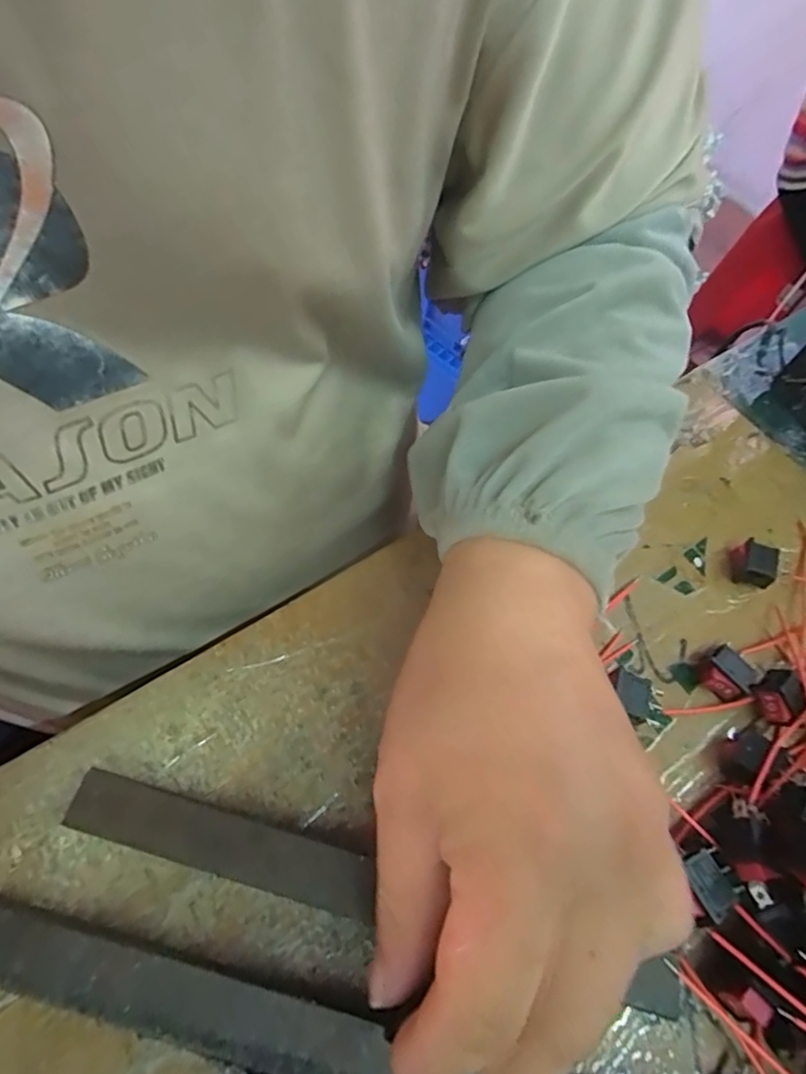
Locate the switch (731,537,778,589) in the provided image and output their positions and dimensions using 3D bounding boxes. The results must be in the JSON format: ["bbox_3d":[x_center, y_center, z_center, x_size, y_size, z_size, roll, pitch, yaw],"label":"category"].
[{"bbox_3d":[0.178,0.014,0.294,0.017,0.014,0.019,24,59,6],"label":"switch"}]

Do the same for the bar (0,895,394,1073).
[{"bbox_3d":[-0.028,0.157,0.181,0.232,0.018,0.022,16,59,2],"label":"bar"}]

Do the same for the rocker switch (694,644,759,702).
[{"bbox_3d":[0.147,0.064,0.264,0.019,0.014,0.022,-31,68,-23],"label":"rocker switch"}]

